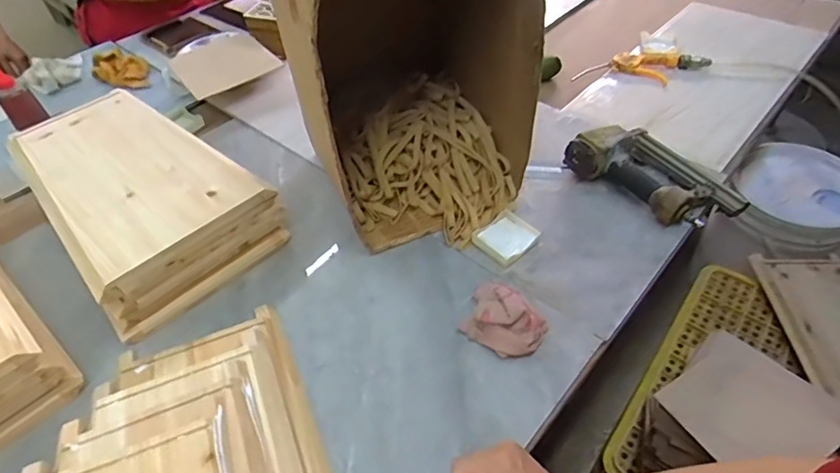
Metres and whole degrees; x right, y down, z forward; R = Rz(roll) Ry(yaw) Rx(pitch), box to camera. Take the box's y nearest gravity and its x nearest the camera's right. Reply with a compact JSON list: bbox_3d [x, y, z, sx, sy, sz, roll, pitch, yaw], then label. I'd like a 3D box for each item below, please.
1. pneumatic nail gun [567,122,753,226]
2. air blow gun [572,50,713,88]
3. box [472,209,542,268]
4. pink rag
[{"bbox_3d":[0.370,-0.105,0.787,0.155,0.061,0.235,-33,53,-24],"label":"pneumatic nail gun"},{"bbox_3d":[0.462,-0.349,1.044,0.258,0.033,0.099,-11,48,-7],"label":"air blow gun"},{"bbox_3d":[0.129,0.001,0.742,0.084,0.017,0.070,-36,54,-26],"label":"box"},{"bbox_3d":[0.103,0.102,0.630,0.099,0.048,0.071,26,54,25],"label":"pink rag"}]

